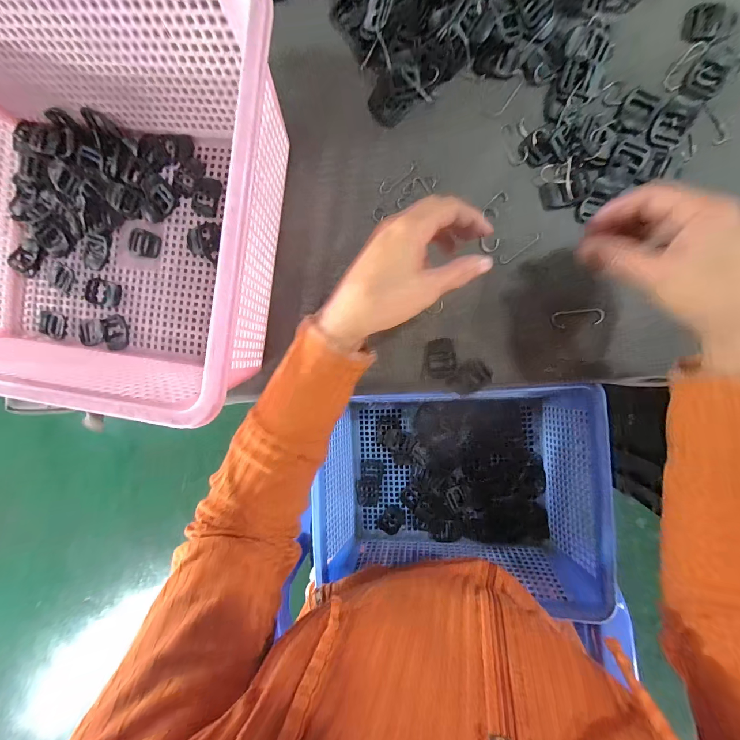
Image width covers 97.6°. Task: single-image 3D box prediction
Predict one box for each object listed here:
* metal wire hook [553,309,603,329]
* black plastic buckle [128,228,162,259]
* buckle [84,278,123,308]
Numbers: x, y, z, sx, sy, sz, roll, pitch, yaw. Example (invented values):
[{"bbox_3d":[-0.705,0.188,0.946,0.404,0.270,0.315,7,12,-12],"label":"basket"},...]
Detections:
[{"bbox_3d":[0.194,-0.048,0.302,0.045,0.004,0.015,-6,90,8],"label":"metal wire hook"},{"bbox_3d":[-0.245,-0.137,0.351,0.039,0.004,0.027,18,97,5],"label":"black plastic buckle"},{"bbox_3d":[-0.295,-0.086,0.358,0.046,0.004,0.028,12,96,6],"label":"buckle"}]

